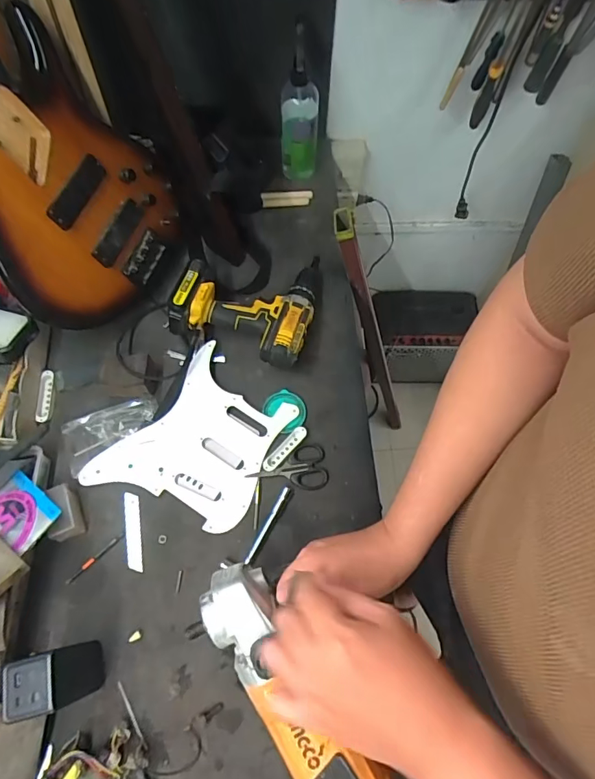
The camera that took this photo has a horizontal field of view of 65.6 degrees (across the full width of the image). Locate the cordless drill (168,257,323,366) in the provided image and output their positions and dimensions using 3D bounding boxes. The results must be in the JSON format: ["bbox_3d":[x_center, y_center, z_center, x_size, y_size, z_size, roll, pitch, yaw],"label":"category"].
[{"bbox_3d":[-0.072,-0.150,0.727,0.198,0.091,0.191,15,66,4],"label":"cordless drill"}]

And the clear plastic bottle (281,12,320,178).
[{"bbox_3d":[0.005,-0.461,0.791,0.066,0.249,0.052,1,66,-2],"label":"clear plastic bottle"}]

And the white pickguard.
[{"bbox_3d":[-0.137,0.081,0.661,0.199,0.009,0.246,37,71,6],"label":"white pickguard"}]

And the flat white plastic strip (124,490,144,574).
[{"bbox_3d":[-0.221,0.190,0.621,0.022,0.004,0.102,-11,71,5],"label":"flat white plastic strip"}]

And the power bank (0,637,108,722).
[{"bbox_3d":[-0.255,0.307,0.494,0.052,0.127,0.051,-12,67,-8],"label":"power bank"}]

